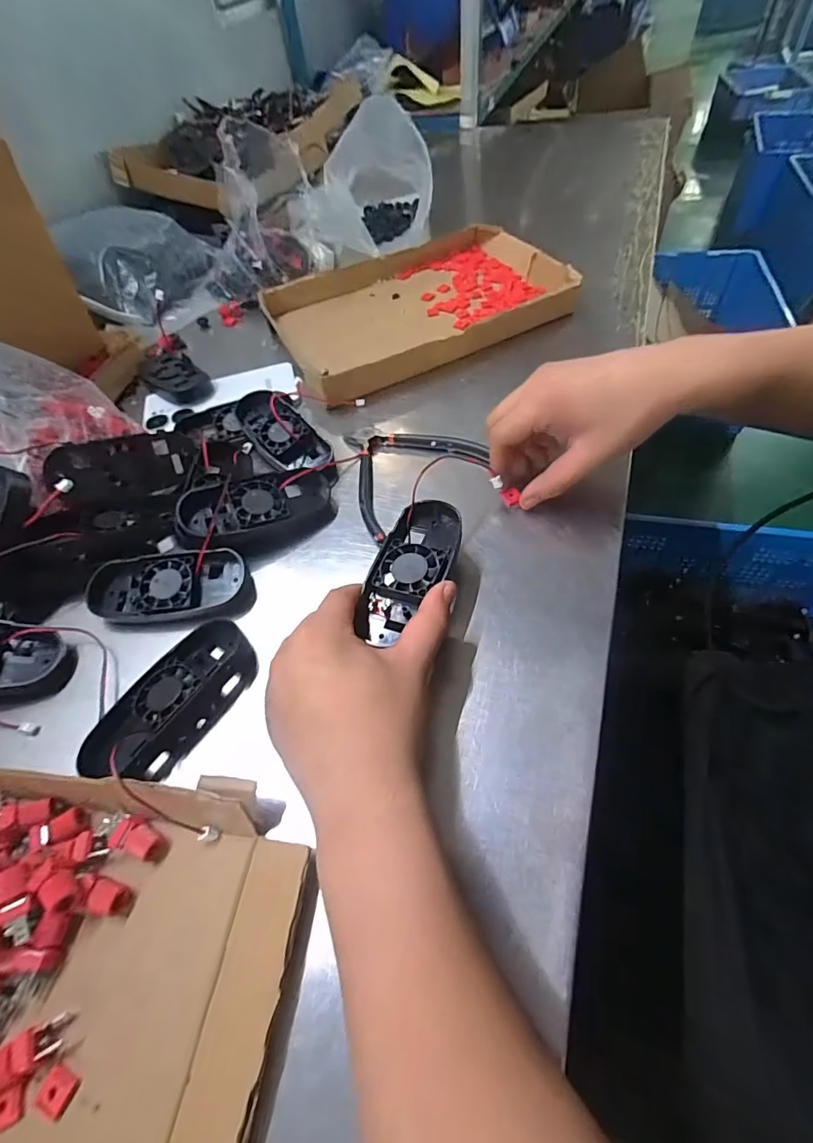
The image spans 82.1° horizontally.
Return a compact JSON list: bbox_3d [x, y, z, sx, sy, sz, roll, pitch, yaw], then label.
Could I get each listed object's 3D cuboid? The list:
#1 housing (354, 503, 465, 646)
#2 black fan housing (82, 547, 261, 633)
[{"bbox_3d":[0.004,-0.004,0.314,0.047,0.017,0.113,22,60,12],"label":"housing"},{"bbox_3d":[-0.177,0.014,0.347,0.119,0.027,0.052,-4,55,4],"label":"black fan housing"}]

